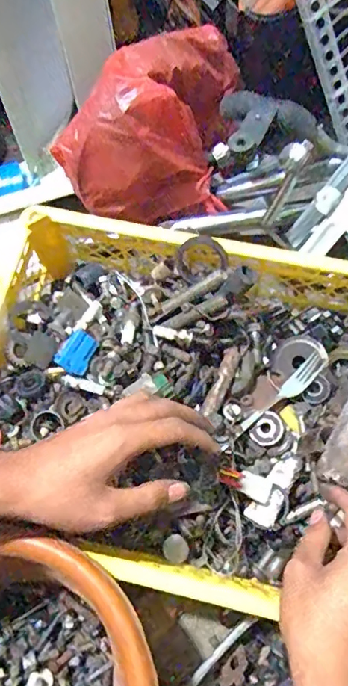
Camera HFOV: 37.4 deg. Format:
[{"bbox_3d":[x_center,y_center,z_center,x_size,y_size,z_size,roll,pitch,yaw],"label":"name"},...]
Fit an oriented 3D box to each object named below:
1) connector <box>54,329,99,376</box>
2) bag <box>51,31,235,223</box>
[{"bbox_3d":[-0.092,0.009,0.491,0.032,0.015,0.040,25,73,11],"label":"connector"},{"bbox_3d":[-0.029,-0.235,0.572,0.200,0.147,0.147,-2,70,1],"label":"bag"}]

